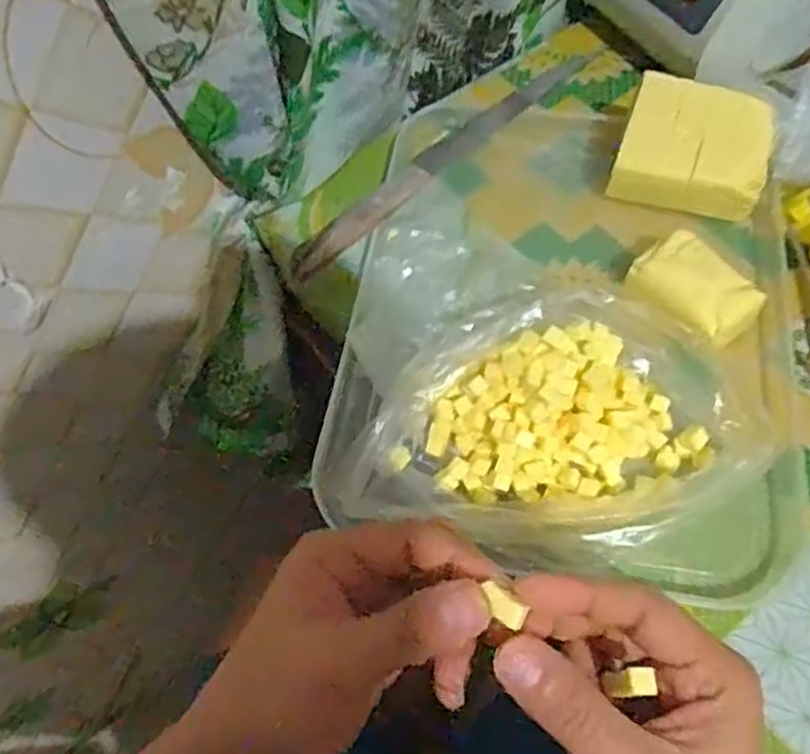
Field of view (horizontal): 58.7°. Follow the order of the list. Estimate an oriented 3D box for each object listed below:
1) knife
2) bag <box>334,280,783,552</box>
[{"bbox_3d":[0.029,-0.145,0.466,0.021,0.027,0.268,39,70,20],"label":"knife"},{"bbox_3d":[0.082,0.021,0.362,0.210,0.057,0.121,3,62,4],"label":"bag"}]

